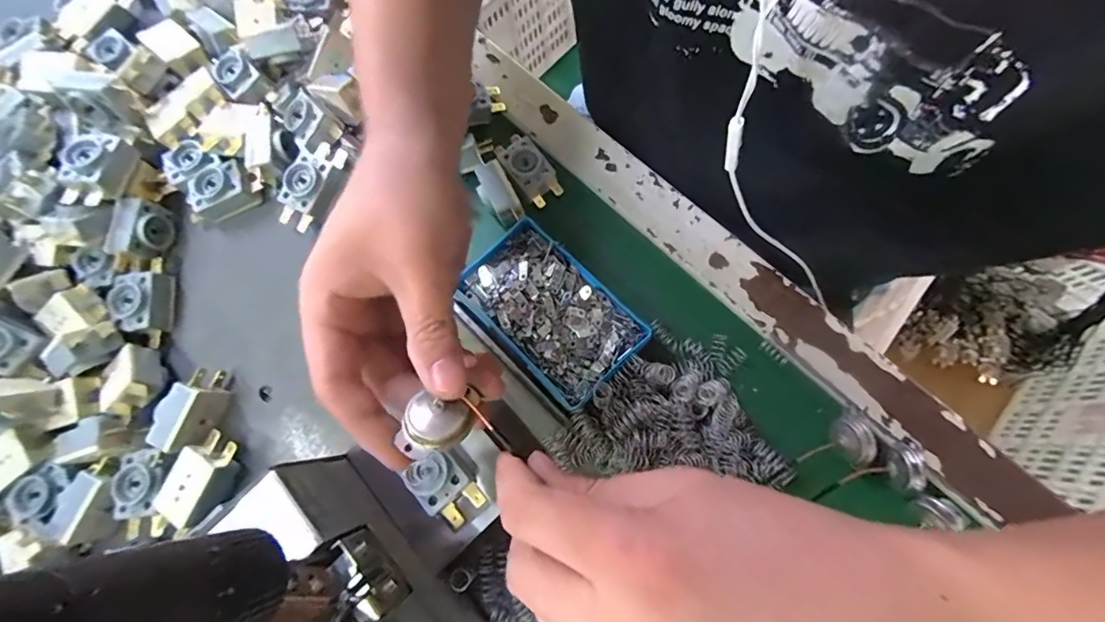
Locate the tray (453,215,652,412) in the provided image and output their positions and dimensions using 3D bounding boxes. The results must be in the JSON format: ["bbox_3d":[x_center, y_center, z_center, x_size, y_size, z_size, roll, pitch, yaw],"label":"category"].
[{"bbox_3d":[-0.003,-0.001,0.299,0.069,0.018,0.113,-45,76,-6],"label":"tray"}]

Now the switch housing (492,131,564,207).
[{"bbox_3d":[-0.017,-0.100,0.331,0.026,0.016,0.052,-37,75,-4],"label":"switch housing"}]

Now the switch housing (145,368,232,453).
[{"bbox_3d":[-0.213,0.059,0.278,0.022,0.025,0.047,28,81,12],"label":"switch housing"}]

